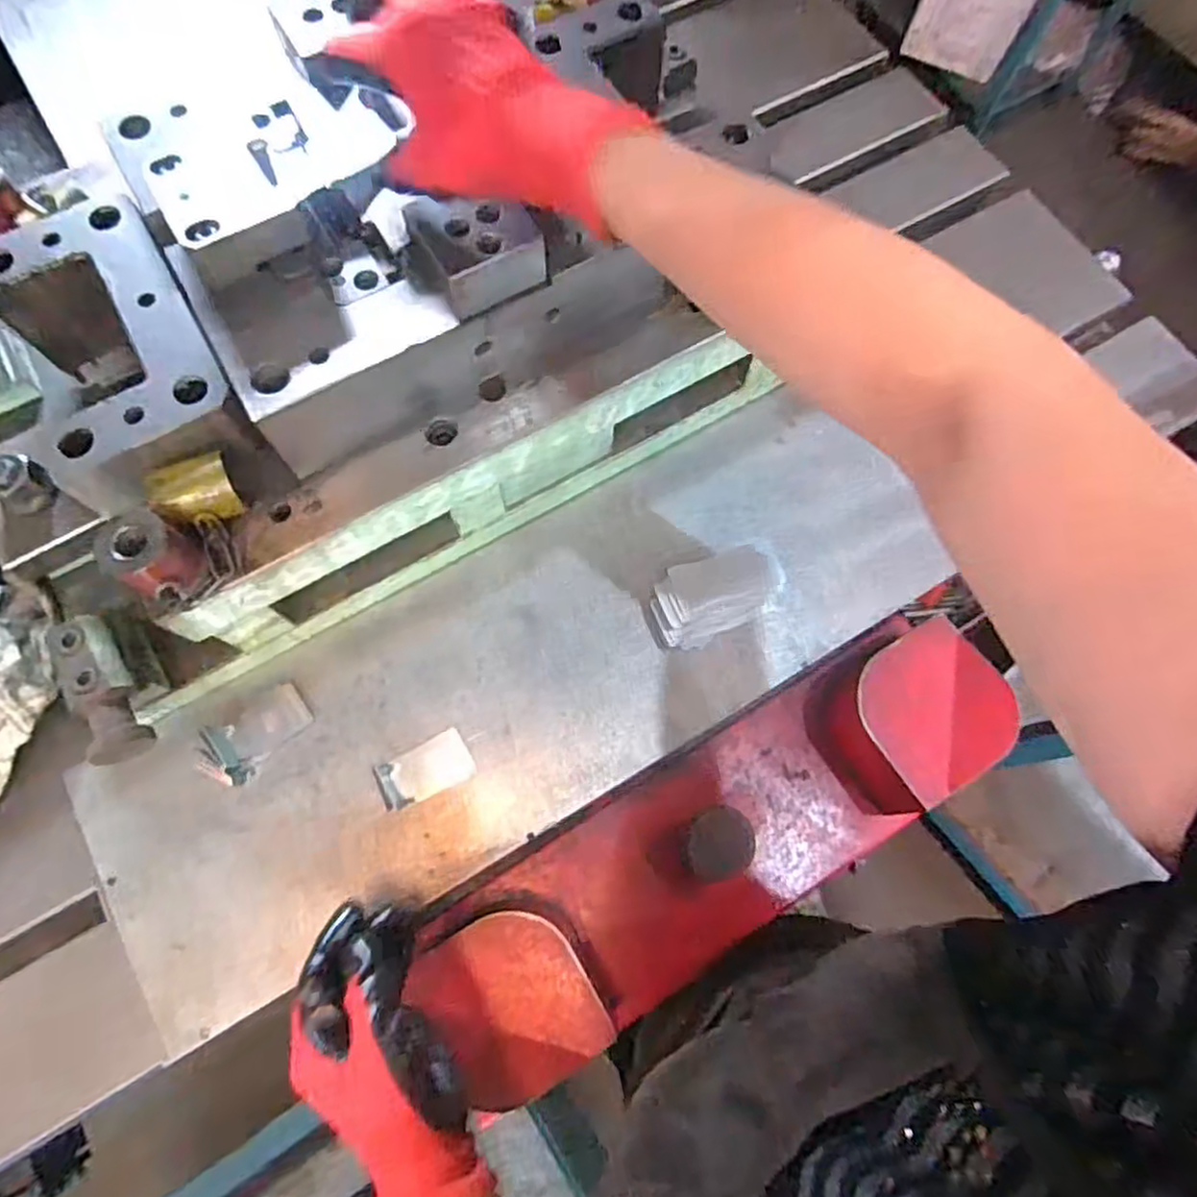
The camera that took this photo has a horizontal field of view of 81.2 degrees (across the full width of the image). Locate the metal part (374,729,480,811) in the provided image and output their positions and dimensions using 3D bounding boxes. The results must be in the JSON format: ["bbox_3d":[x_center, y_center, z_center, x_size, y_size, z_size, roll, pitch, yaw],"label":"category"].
[{"bbox_3d":[-0.128,0.125,0.512,0.065,0.027,0.039,-27,74,-10],"label":"metal part"}]

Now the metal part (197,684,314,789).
[{"bbox_3d":[-0.254,0.096,0.514,0.042,0.033,0.075,41,75,12],"label":"metal part"}]

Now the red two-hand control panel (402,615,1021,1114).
[{"bbox_3d":[0.090,0.208,0.568,0.447,0.109,0.146,-30,74,-13],"label":"red two-hand control panel"}]

